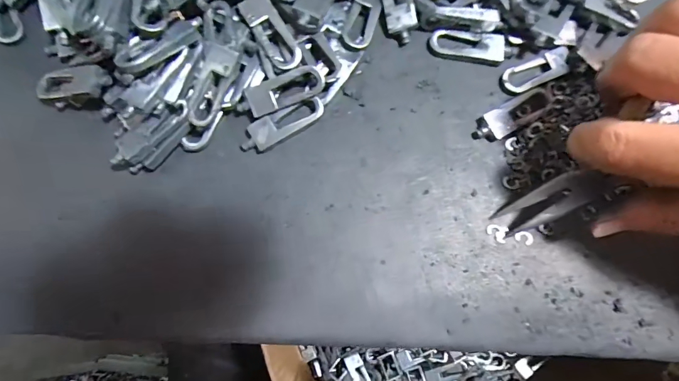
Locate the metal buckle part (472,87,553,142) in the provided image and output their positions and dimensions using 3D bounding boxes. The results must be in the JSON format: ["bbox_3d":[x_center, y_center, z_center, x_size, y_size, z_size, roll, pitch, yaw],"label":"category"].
[{"bbox_3d":[0.090,-0.039,0.197,0.046,0.004,0.015,-27,82,-5],"label":"metal buckle part"}]

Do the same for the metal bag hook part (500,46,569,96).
[{"bbox_3d":[0.104,-0.063,0.201,0.041,0.004,0.015,-24,82,-5],"label":"metal bag hook part"}]

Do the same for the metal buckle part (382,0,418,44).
[{"bbox_3d":[0.030,-0.099,0.199,0.015,0.008,0.042,-12,93,-3],"label":"metal buckle part"}]

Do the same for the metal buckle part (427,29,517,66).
[{"bbox_3d":[0.070,-0.076,0.203,0.045,0.005,0.015,10,81,1],"label":"metal buckle part"}]

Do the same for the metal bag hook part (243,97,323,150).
[{"bbox_3d":[-0.028,-0.033,0.193,0.045,0.008,0.014,-25,82,-5],"label":"metal bag hook part"}]

